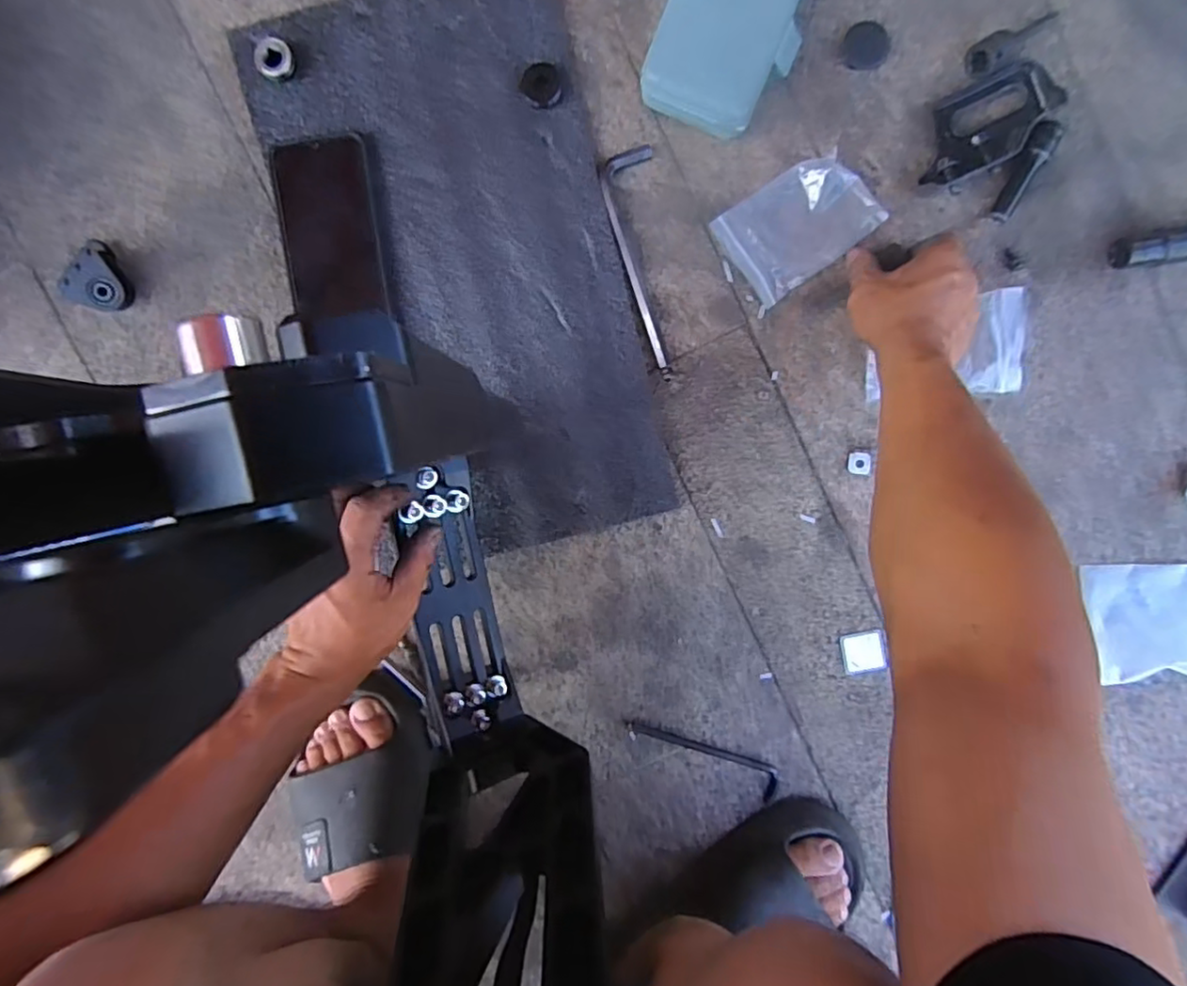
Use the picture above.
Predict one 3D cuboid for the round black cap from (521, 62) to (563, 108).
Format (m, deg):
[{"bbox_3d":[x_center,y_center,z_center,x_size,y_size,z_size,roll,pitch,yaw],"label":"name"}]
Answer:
[{"bbox_3d":[-0.040,-0.308,0.480,0.031,0.009,0.029,0,96,0],"label":"round black cap"}]

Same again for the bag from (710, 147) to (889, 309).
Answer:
[{"bbox_3d":[0.160,-0.210,0.496,0.109,0.012,0.078,-36,95,4],"label":"bag"}]

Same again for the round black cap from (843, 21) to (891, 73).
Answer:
[{"bbox_3d":[0.207,-0.339,0.482,0.034,0.007,0.032,0,96,0],"label":"round black cap"}]

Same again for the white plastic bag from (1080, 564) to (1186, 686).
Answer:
[{"bbox_3d":[0.479,0.109,0.522,0.130,0.016,0.097,-2,96,1],"label":"white plastic bag"}]

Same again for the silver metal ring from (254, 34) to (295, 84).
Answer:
[{"bbox_3d":[-0.240,-0.327,0.480,0.028,0.010,0.030,0,96,0],"label":"silver metal ring"}]

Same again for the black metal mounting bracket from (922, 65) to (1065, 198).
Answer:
[{"bbox_3d":[0.297,-0.279,0.480,0.109,0.023,0.064,-28,95,3],"label":"black metal mounting bracket"}]

